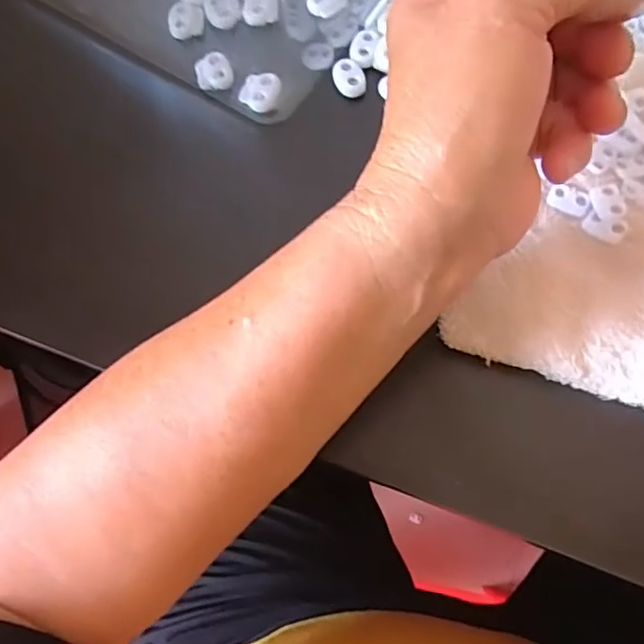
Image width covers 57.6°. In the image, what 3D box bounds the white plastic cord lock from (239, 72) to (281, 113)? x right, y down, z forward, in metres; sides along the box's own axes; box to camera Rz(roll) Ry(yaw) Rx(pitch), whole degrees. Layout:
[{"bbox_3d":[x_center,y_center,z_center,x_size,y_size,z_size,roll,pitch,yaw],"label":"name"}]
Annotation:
[{"bbox_3d":[-0.033,-0.122,0.310,0.020,0.007,0.027,12,72,7],"label":"white plastic cord lock"}]

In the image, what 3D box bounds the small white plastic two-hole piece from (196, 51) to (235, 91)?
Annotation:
[{"bbox_3d":[-0.057,-0.134,0.312,0.019,0.008,0.019,-1,71,2],"label":"small white plastic two-hole piece"}]

